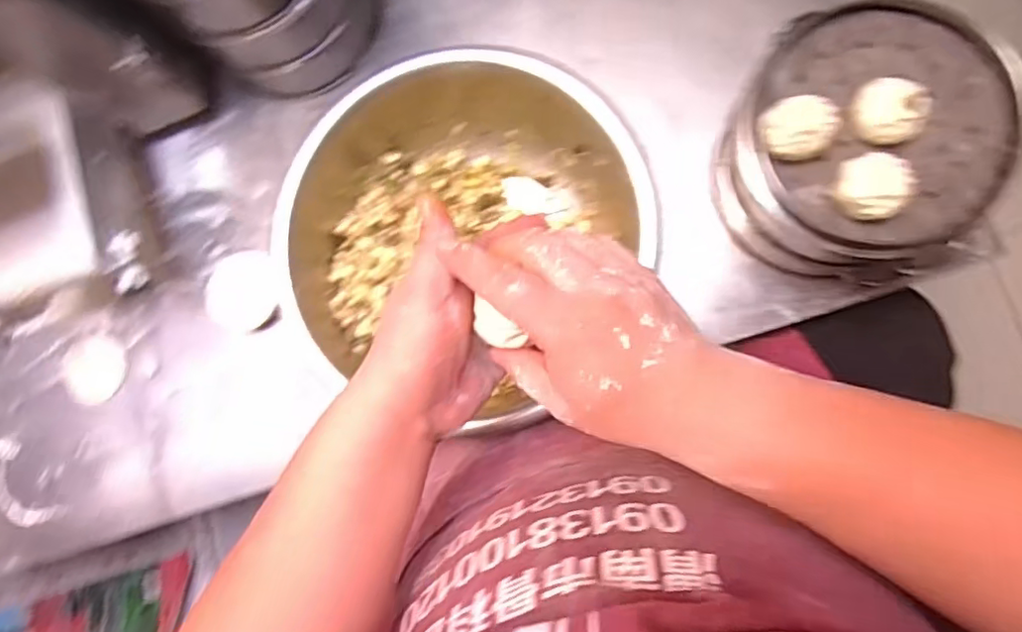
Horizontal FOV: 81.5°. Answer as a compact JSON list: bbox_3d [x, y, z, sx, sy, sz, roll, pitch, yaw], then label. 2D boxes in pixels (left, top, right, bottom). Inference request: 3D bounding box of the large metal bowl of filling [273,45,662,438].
[{"bbox_3d":[-0.040,-0.079,0.539,0.305,0.117,0.281,-1,85,8],"label":"large metal bowl of filling"}]

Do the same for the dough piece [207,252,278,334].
[{"bbox_3d":[-0.285,-0.027,0.630,0.079,0.015,0.084,2,85,8],"label":"dough piece"}]

